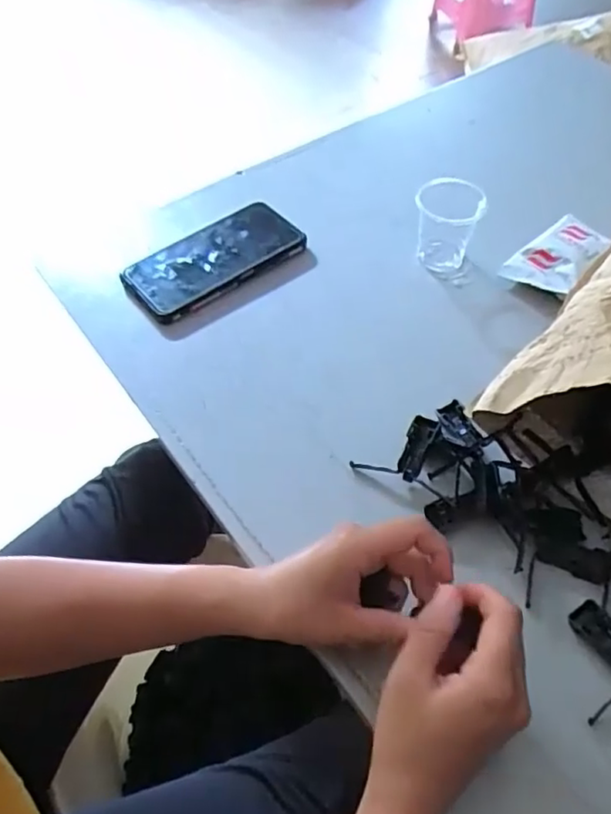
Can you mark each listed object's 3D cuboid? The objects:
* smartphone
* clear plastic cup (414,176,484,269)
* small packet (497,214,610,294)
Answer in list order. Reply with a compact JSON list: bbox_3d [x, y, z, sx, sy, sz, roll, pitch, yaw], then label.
[{"bbox_3d":[-0.087,-0.141,0.569,0.162,0.010,0.084,-34,61,-17],"label":"smartphone"},{"bbox_3d":[0.131,-0.168,0.564,0.060,0.075,0.051,15,56,10],"label":"clear plastic cup"},{"bbox_3d":[0.240,-0.143,0.573,0.060,0.018,0.105,37,62,23],"label":"small packet"}]

